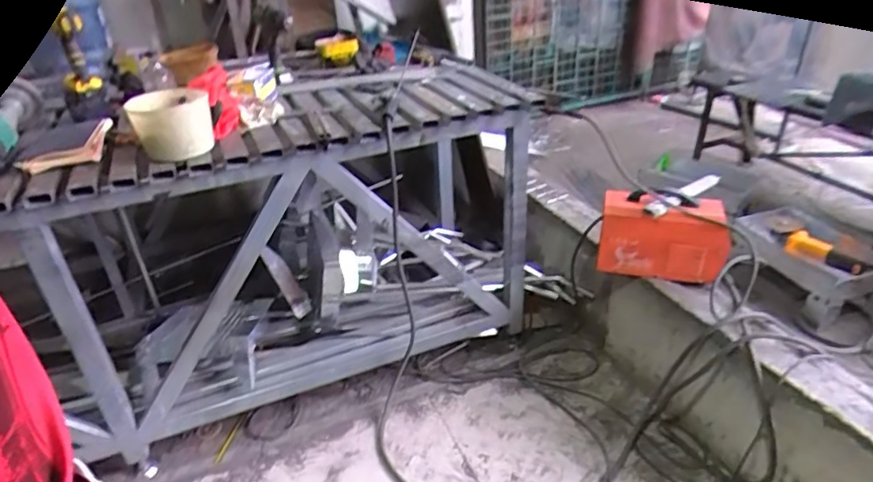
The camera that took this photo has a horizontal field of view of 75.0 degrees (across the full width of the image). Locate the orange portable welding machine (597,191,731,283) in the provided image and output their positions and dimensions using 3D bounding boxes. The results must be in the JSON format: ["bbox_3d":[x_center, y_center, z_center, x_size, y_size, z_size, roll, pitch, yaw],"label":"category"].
[{"bbox_3d":[0.618,-0.009,1.556,0.329,0.252,0.130,15,35,29],"label":"orange portable welding machine"}]

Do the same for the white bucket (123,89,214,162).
[{"bbox_3d":[-0.574,-0.256,1.243,0.166,0.117,0.147,-16,33,-21],"label":"white bucket"}]

